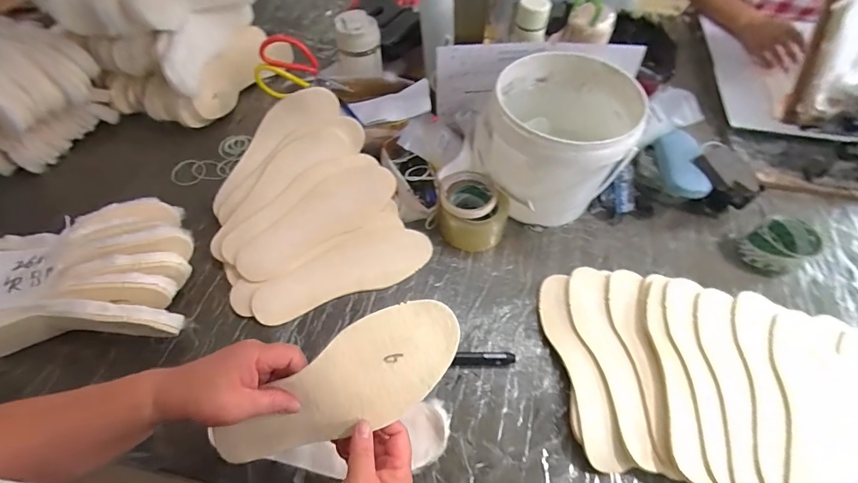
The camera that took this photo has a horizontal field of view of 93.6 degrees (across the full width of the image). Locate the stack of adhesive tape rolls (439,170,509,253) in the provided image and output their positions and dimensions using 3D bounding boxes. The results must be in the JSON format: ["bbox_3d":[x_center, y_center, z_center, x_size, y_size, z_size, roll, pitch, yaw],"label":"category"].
[{"bbox_3d":[0.071,-0.049,0.654,0.112,0.069,0.108,2,57,0],"label":"stack of adhesive tape rolls"}]

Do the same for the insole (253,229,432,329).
[{"bbox_3d":[-0.128,0.045,0.617,0.268,0.009,0.089,-17,67,-15],"label":"insole"}]

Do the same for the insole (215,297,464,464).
[{"bbox_3d":[-0.083,0.147,0.383,0.251,0.017,0.091,-38,92,0],"label":"insole"}]

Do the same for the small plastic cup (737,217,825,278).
[{"bbox_3d":[0.544,0.003,0.625,0.089,0.060,0.078,-26,61,-16],"label":"small plastic cup"}]

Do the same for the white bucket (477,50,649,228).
[{"bbox_3d":[0.191,-0.154,0.644,0.196,0.195,0.198,0,57,0],"label":"white bucket"}]

